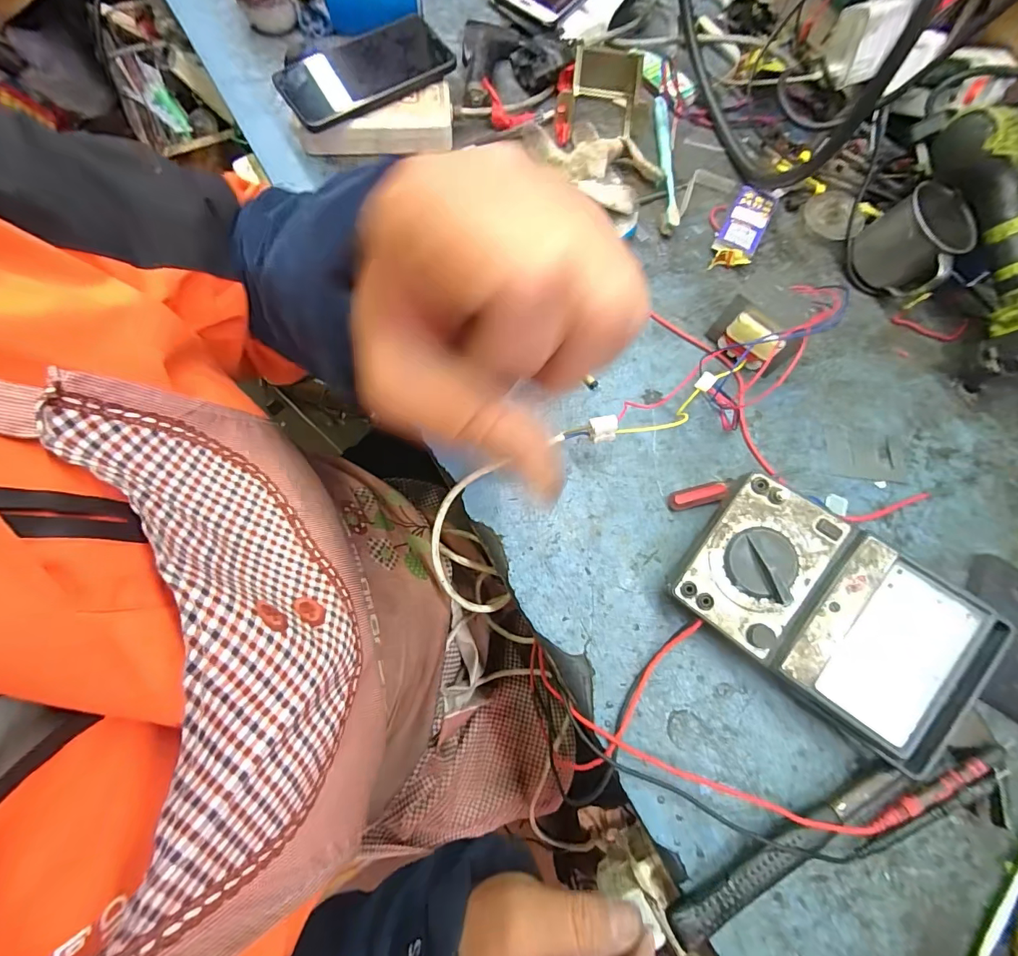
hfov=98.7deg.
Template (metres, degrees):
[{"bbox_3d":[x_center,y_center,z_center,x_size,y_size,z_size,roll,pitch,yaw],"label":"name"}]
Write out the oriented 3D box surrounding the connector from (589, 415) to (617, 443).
[{"bbox_3d":[0.070,-0.036,0.325,0.021,0.014,0.015,-6,75,-5],"label":"connector"}]

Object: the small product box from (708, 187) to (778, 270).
[{"bbox_3d":[0.227,-0.241,0.427,0.038,0.017,0.094,27,74,6],"label":"small product box"}]

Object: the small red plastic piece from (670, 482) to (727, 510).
[{"bbox_3d":[0.152,0.015,0.351,0.043,0.015,0.014,-13,74,-6],"label":"small red plastic piece"}]

